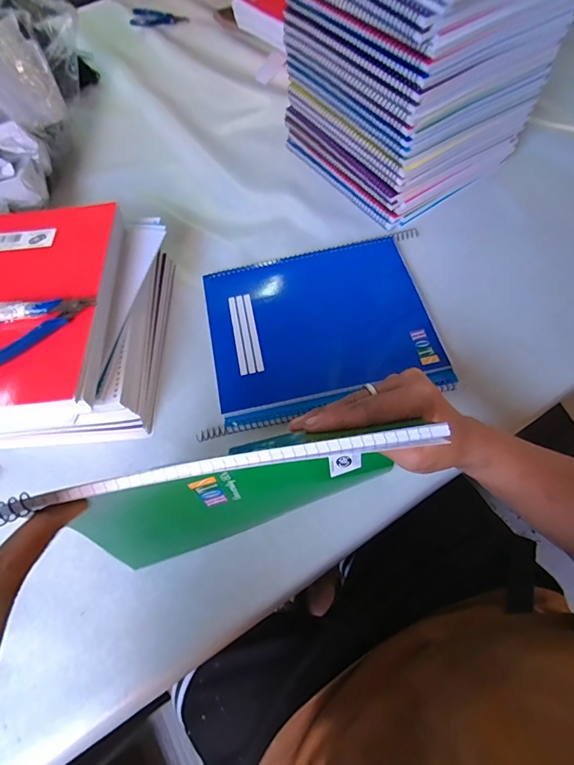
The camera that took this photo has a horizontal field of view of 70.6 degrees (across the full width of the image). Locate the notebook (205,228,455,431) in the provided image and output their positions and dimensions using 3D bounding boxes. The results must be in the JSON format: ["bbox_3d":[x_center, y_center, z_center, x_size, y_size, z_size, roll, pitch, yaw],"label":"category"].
[{"bbox_3d":[0.036,-0.076,0.476,0.248,0.011,0.219,-11,64,0],"label":"notebook"}]

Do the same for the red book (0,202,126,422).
[{"bbox_3d":[-0.276,-0.079,0.416,0.197,0.044,0.259,-7,64,1],"label":"red book"}]

